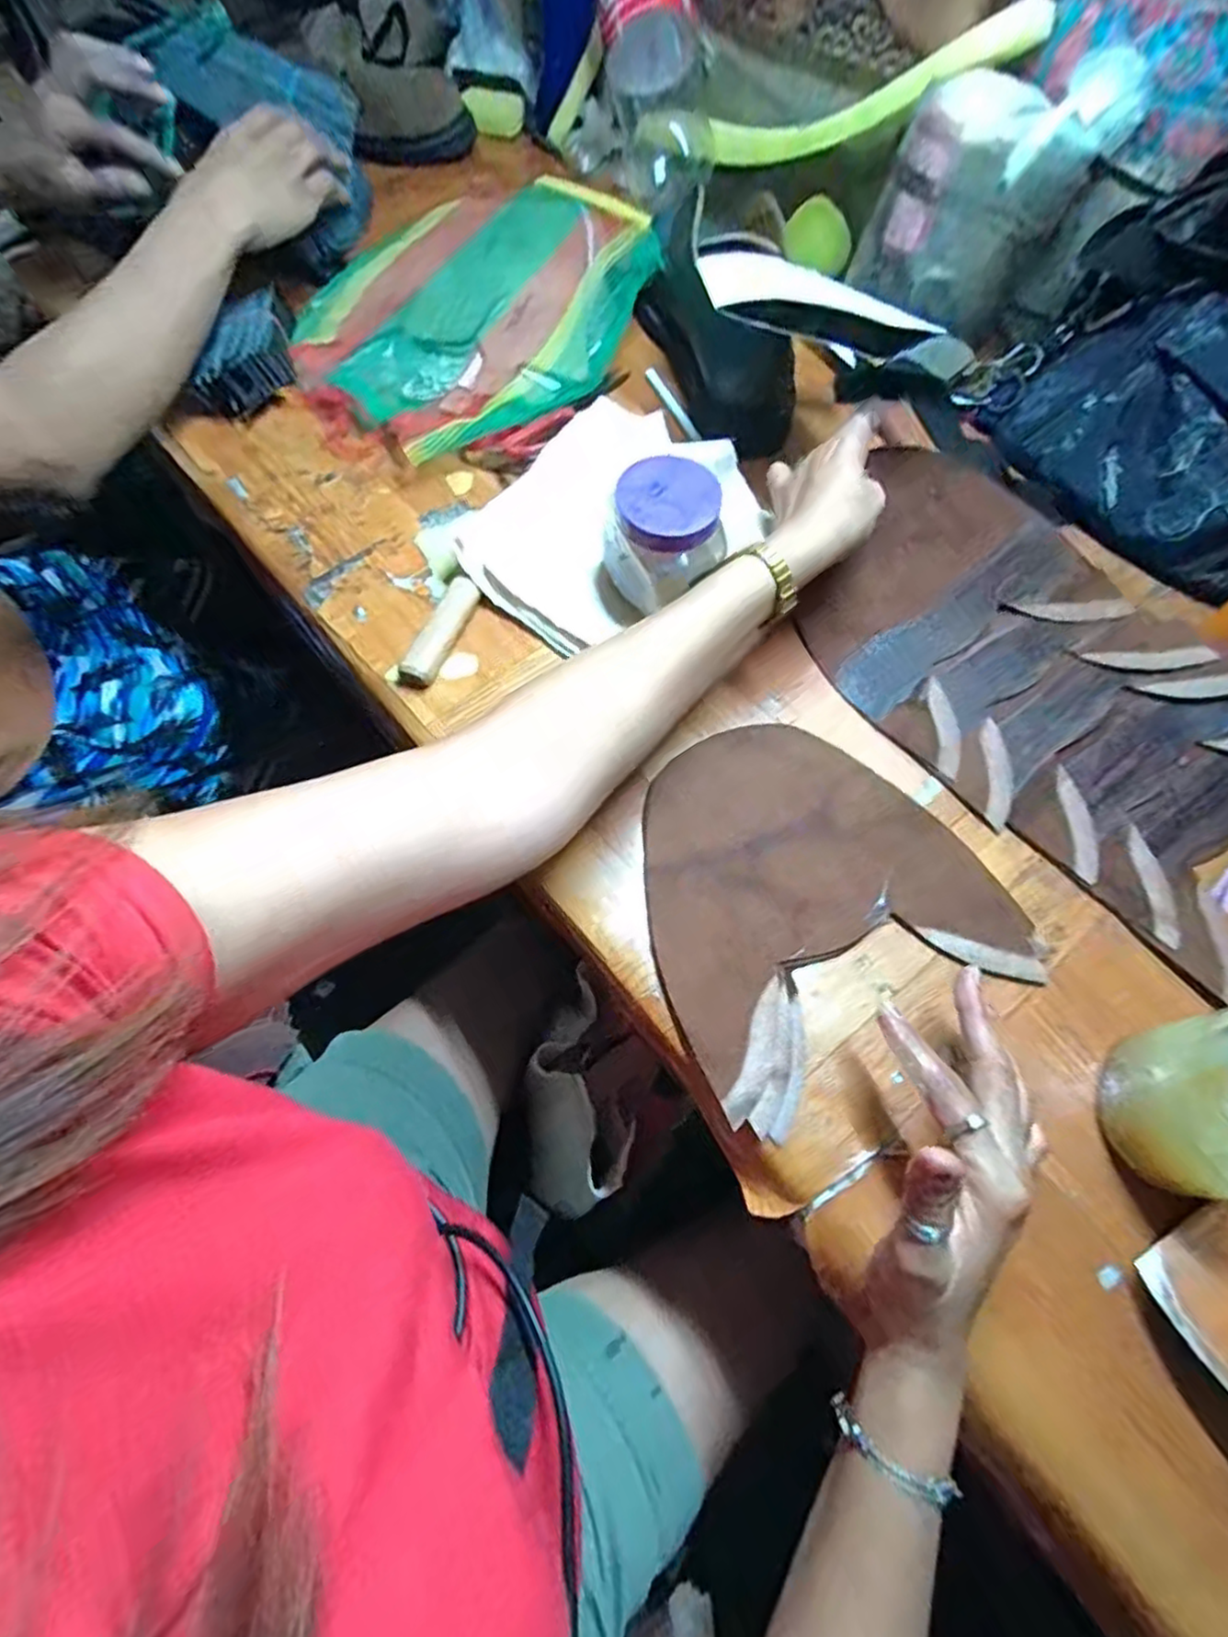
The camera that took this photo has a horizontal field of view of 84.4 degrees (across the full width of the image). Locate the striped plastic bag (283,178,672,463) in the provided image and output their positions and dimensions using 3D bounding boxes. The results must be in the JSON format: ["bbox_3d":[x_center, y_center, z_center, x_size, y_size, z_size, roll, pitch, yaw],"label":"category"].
[{"bbox_3d":[-0.136,-0.470,0.624,0.288,0.069,0.337,39,70,17],"label":"striped plastic bag"}]

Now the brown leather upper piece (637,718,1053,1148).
[{"bbox_3d":[0.113,0.040,0.416,0.210,0.007,0.212,-26,68,-10],"label":"brown leather upper piece"}]

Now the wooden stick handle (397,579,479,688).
[{"bbox_3d":[-0.124,-0.133,0.491,0.022,0.022,0.089,21,66,10],"label":"wooden stick handle"}]

